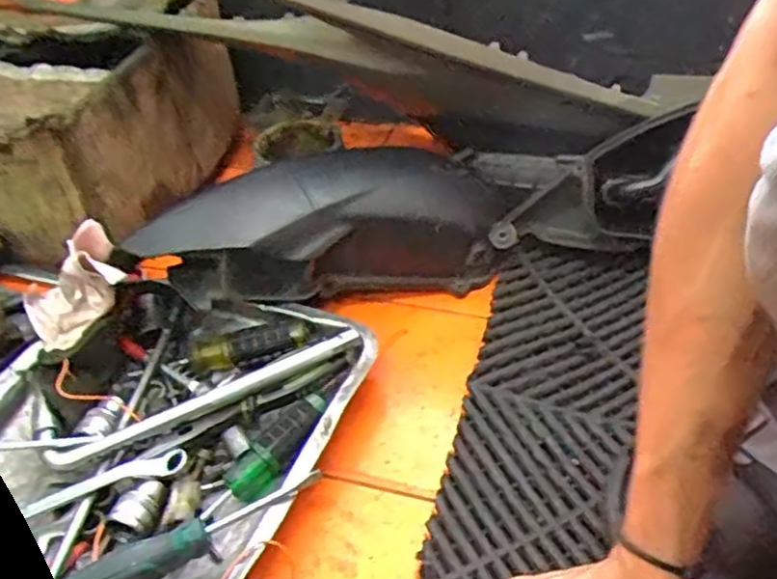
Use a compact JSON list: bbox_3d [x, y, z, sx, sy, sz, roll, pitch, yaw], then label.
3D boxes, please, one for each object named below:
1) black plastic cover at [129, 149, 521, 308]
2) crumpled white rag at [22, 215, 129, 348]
[{"bbox_3d":[-0.055,-0.057,0.693,0.335,0.124,0.133,-12,41,-6],"label":"black plastic cover"},{"bbox_3d":[-0.281,0.009,0.627,0.162,0.060,0.071,-35,23,39],"label":"crumpled white rag"}]

